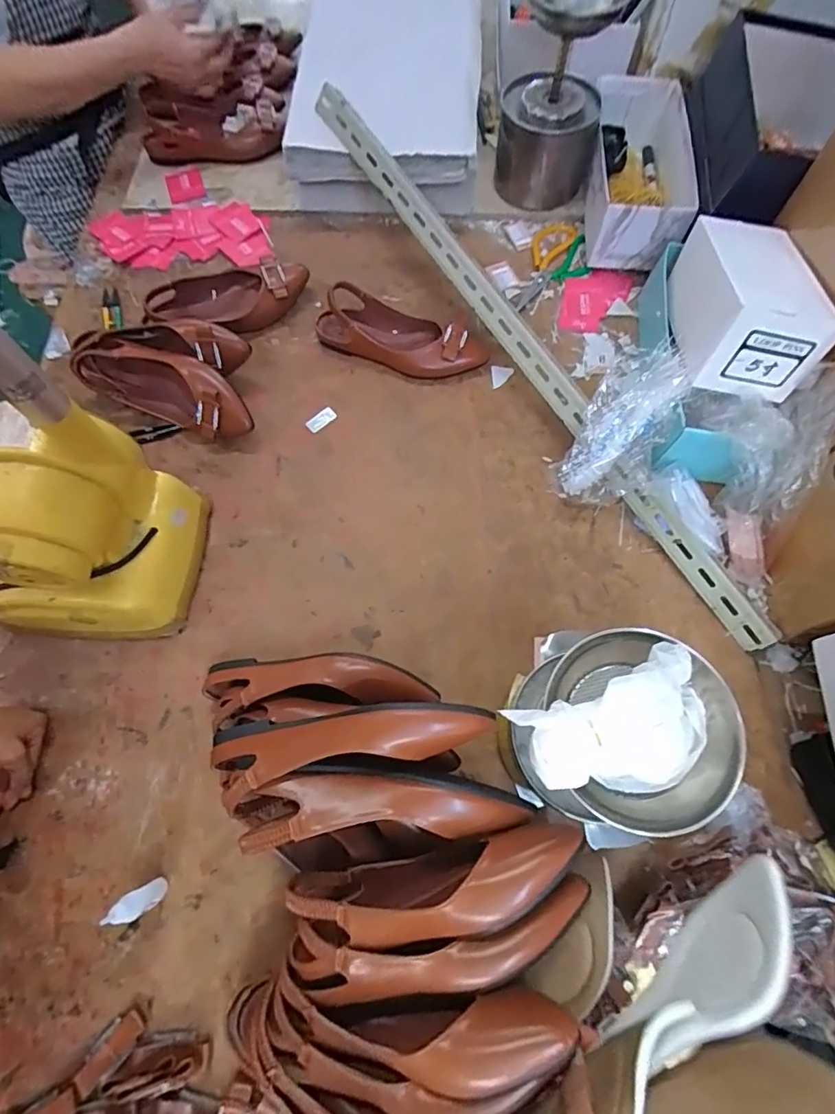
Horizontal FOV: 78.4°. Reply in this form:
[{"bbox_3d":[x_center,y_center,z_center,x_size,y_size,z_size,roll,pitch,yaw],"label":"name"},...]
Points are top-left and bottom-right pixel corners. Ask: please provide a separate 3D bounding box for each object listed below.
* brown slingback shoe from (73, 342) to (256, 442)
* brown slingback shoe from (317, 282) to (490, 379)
[{"bbox_3d":[-0.326,-0.218,0.667,0.247,0.065,0.075,21,71,9],"label":"brown slingback shoe"},{"bbox_3d":[-0.024,-0.304,0.700,0.234,0.052,0.078,17,71,7],"label":"brown slingback shoe"}]

